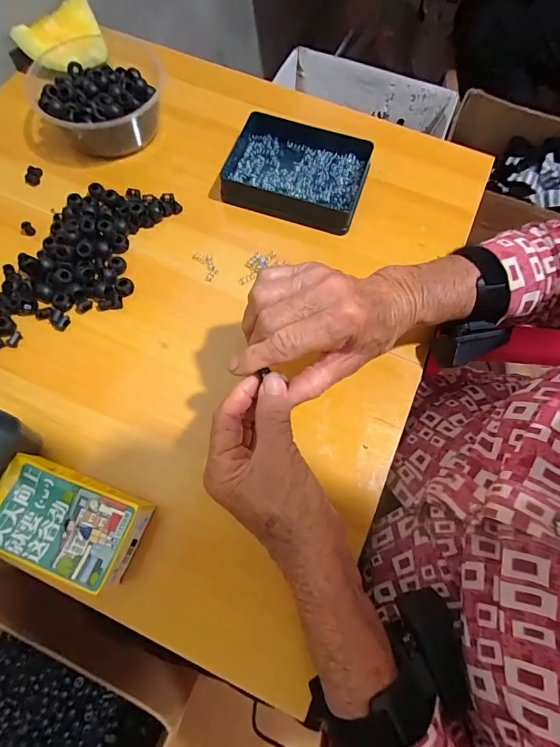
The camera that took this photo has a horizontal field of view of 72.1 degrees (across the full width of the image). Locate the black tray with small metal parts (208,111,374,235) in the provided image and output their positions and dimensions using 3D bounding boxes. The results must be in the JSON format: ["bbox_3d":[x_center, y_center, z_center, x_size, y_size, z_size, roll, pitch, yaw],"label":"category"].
[{"bbox_3d":[0.015,-0.223,0.427,0.154,0.030,0.109,17,70,5],"label":"black tray with small metal parts"}]

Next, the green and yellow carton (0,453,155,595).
[{"bbox_3d":[-0.161,0.112,0.294,0.106,0.043,0.065,21,71,6],"label":"green and yellow carton"}]

